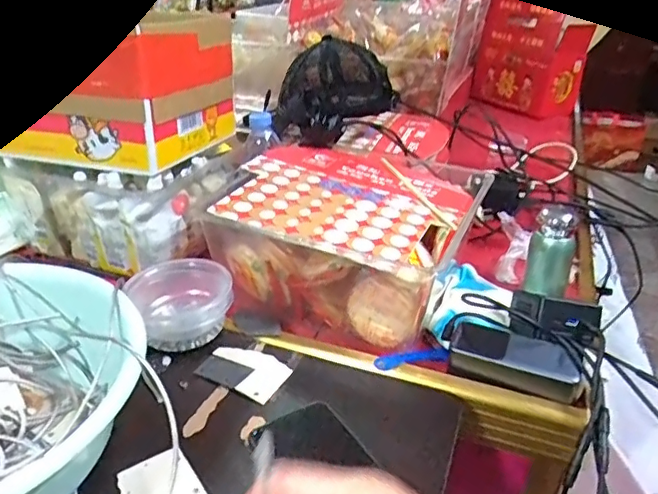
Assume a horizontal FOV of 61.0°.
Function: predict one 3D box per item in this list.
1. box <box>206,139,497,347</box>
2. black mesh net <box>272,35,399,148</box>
[{"bbox_3d":[0.022,-0.013,0.724,0.299,0.134,0.271,16,32,22],"label":"box"},{"bbox_3d":[0.013,-0.247,0.879,0.189,0.132,0.198,0,30,-4],"label":"black mesh net"}]

